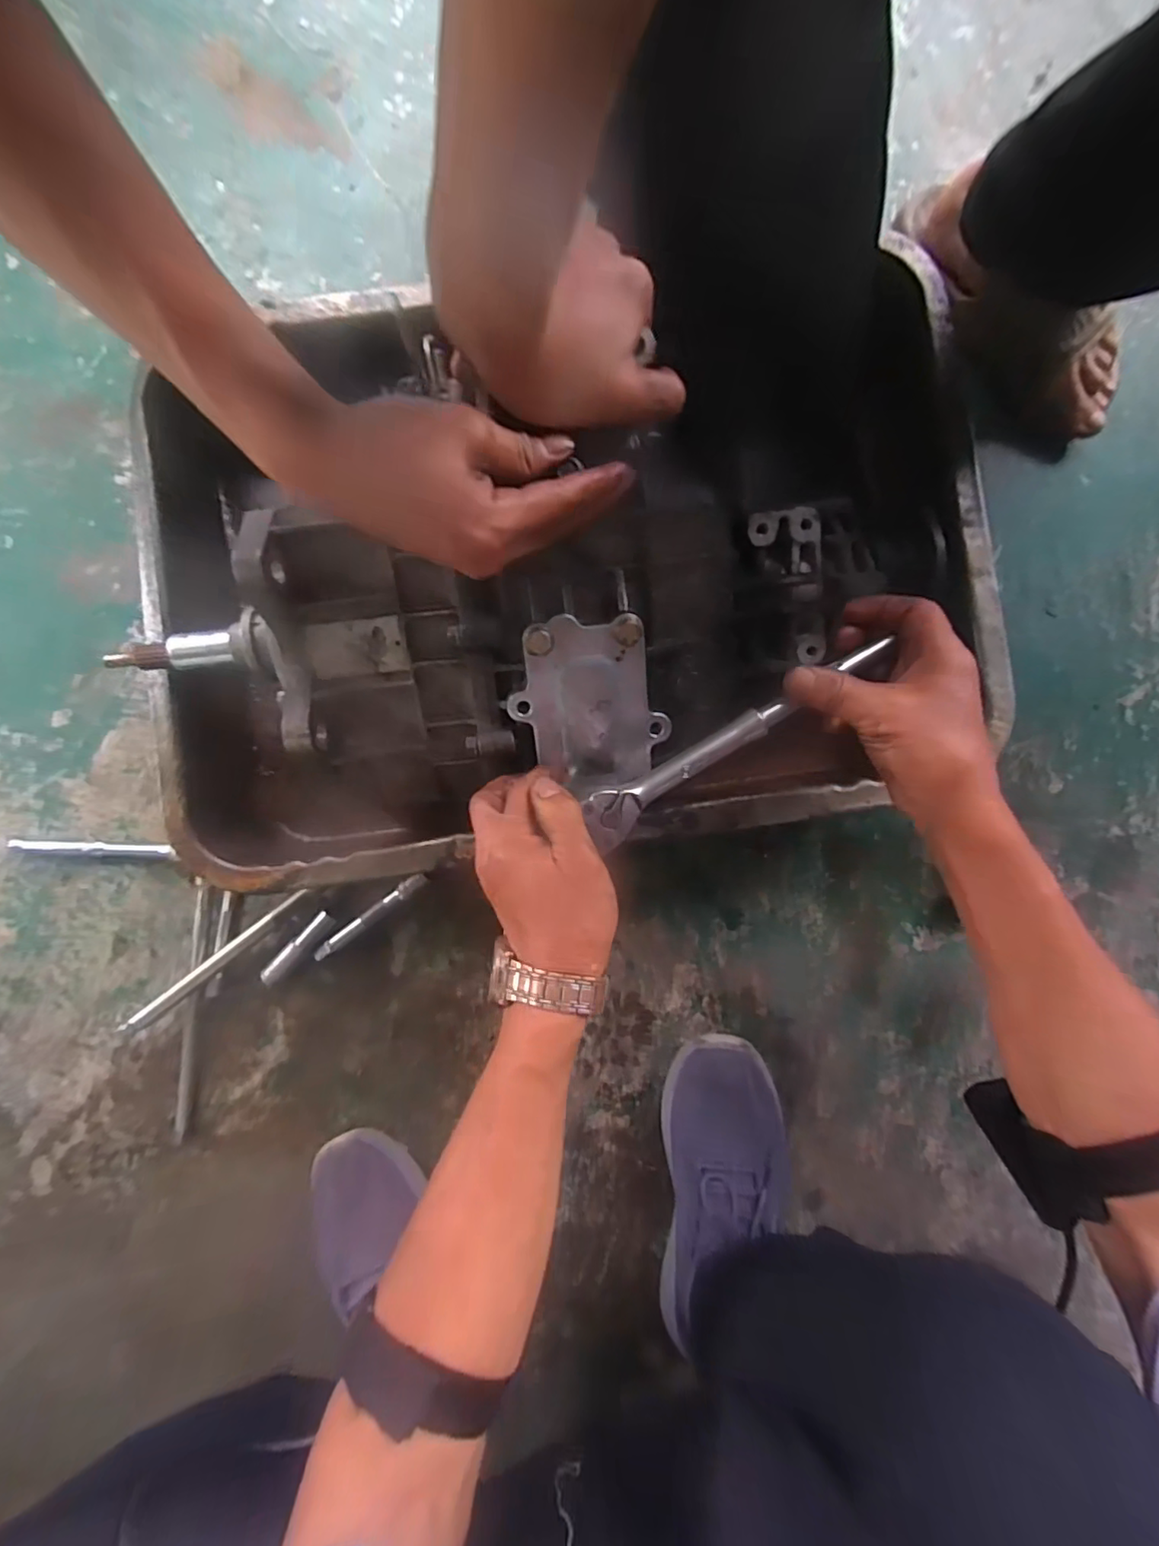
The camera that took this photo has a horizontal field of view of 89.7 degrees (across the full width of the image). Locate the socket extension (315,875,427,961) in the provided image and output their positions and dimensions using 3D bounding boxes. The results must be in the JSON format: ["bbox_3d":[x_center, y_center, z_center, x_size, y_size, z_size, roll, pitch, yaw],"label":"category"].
[{"bbox_3d":[-0.188,0.128,0.524,0.119,0.014,0.012,-37,90,0],"label":"socket extension"}]

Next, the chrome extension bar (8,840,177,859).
[{"bbox_3d":[-0.435,0.067,0.515,0.138,0.008,0.013,4,90,0],"label":"chrome extension bar"}]

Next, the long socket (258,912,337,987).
[{"bbox_3d":[-0.252,0.156,0.523,0.015,0.018,0.081,45,90,0],"label":"long socket"}]

